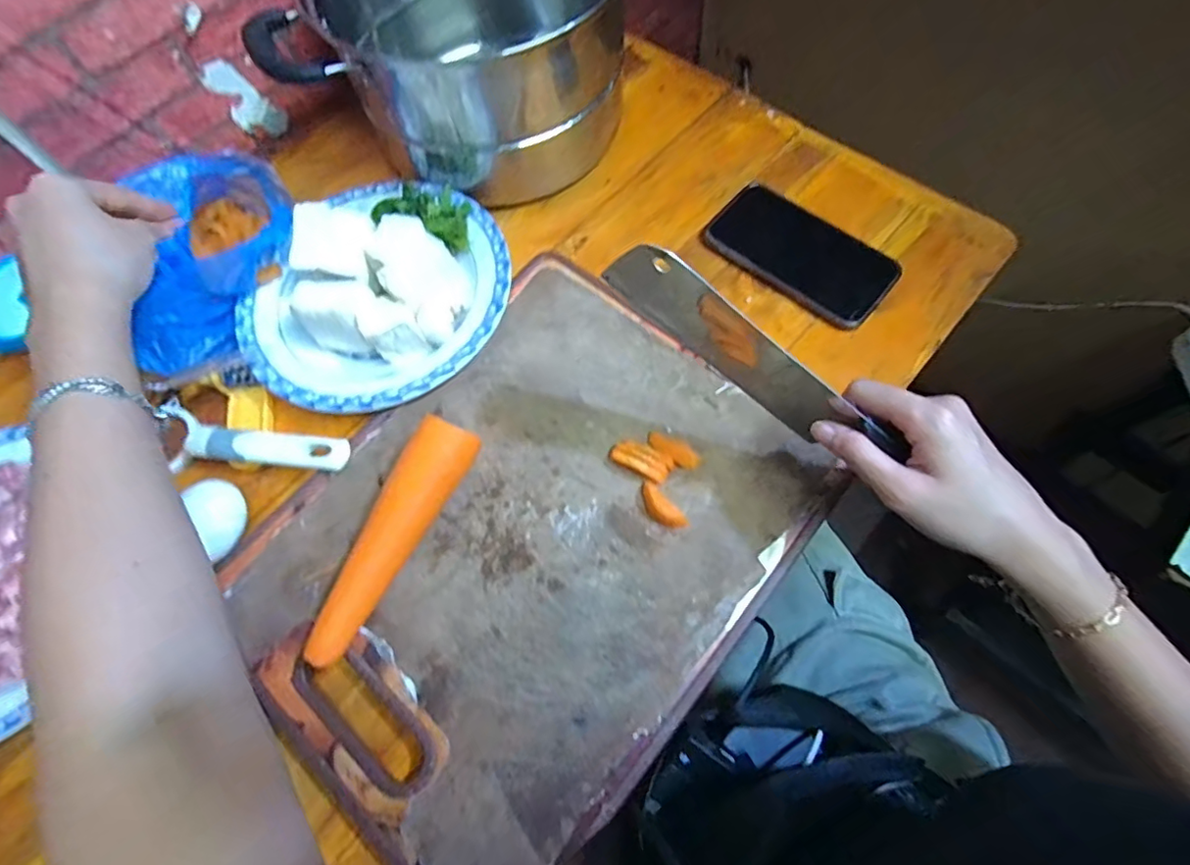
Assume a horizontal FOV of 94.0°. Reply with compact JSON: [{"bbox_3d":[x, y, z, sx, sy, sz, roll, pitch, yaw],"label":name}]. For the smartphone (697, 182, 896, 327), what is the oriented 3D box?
[{"bbox_3d":[0.171,-0.151,0.463,0.149,0.014,0.076,38,73,17],"label":"smartphone"}]

